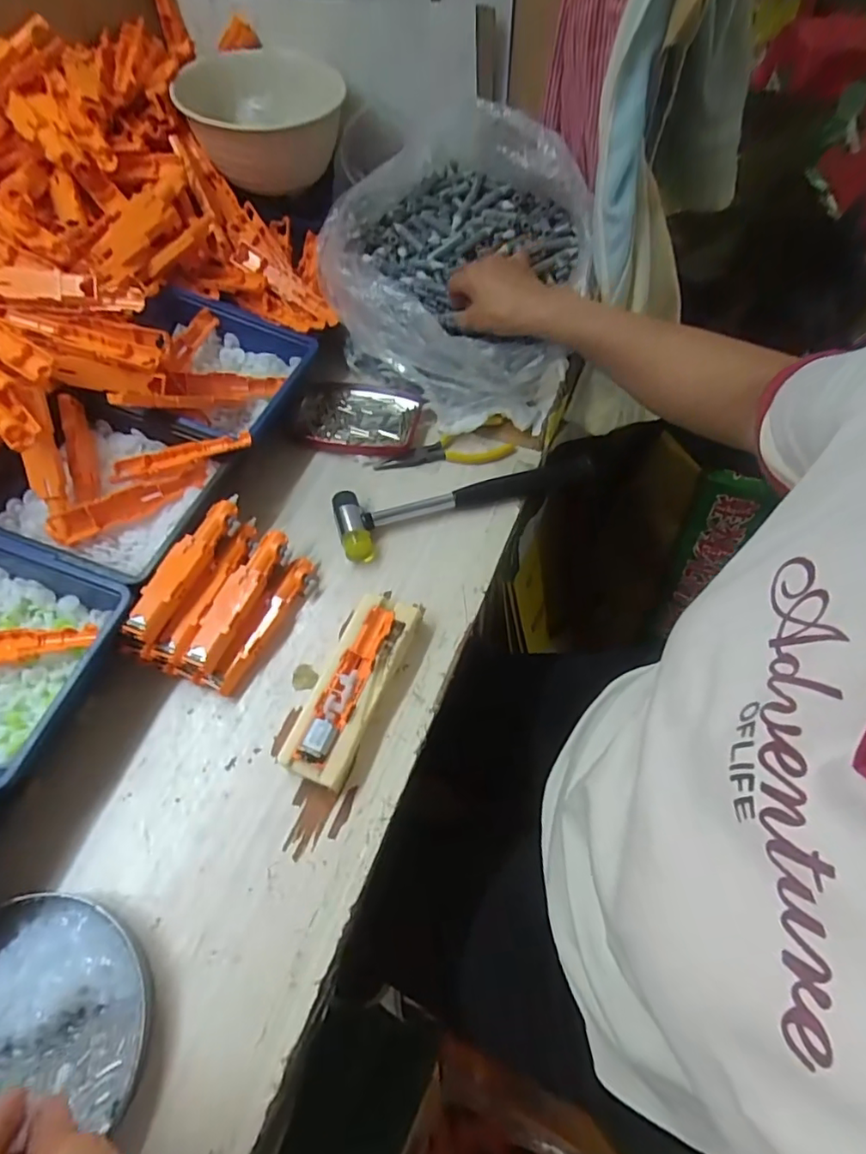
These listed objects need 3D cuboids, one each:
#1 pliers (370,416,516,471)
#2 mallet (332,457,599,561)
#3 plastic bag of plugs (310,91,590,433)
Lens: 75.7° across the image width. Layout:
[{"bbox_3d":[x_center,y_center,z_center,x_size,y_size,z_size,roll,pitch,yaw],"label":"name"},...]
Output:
[{"bbox_3d":[0.013,-0.115,0.512,0.125,0.014,0.038,-17,61,-9],"label":"pliers"},{"bbox_3d":[0.027,-0.078,0.486,0.229,0.021,0.060,-21,61,-11],"label":"mallet"},{"bbox_3d":[0.023,-0.311,0.539,0.244,0.145,0.273,14,61,9],"label":"plastic bag of plugs"}]

